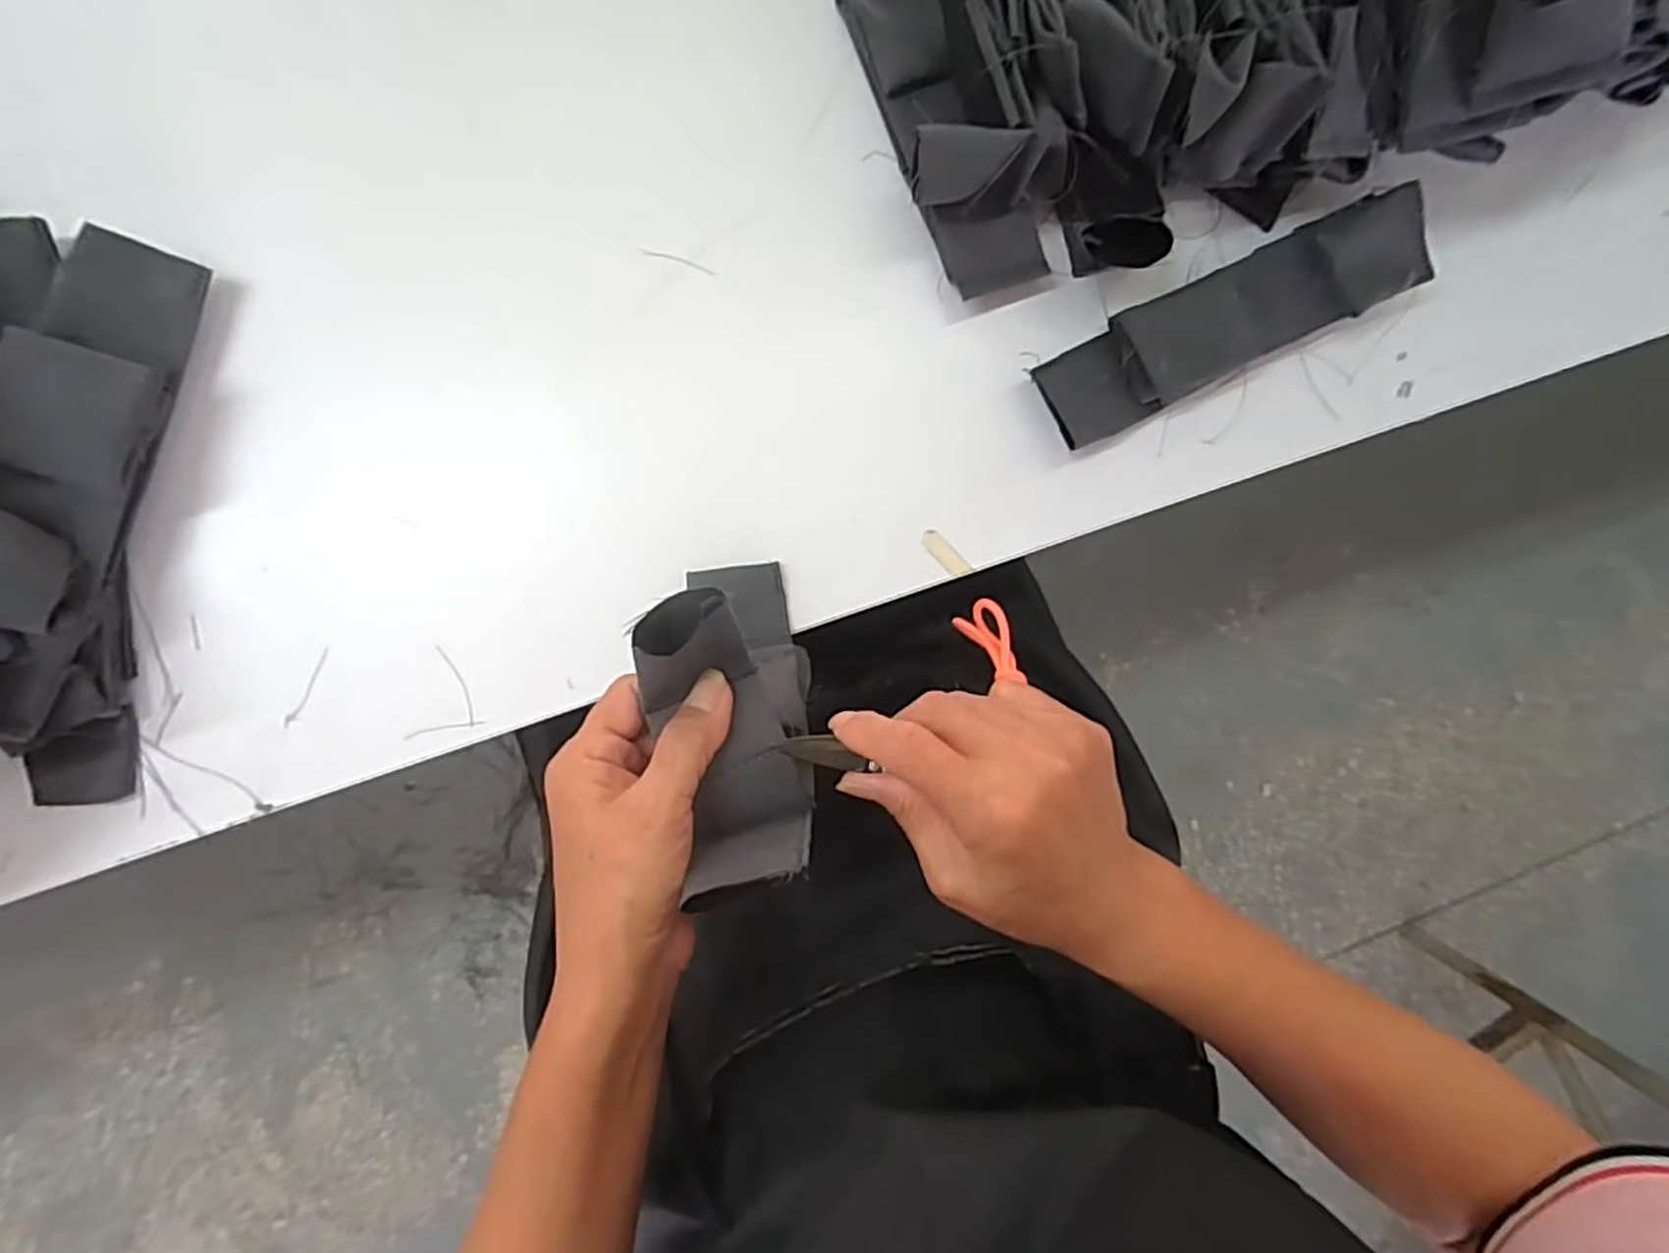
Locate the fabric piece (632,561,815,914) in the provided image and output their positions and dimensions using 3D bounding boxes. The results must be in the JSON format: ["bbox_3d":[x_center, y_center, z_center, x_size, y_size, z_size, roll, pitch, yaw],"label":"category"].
[{"bbox_3d":[-0.036,0.028,0.298,0.060,0.113,0.103,-16,93,-6],"label":"fabric piece"}]

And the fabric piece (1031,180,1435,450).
[{"bbox_3d":[0.187,-0.145,0.365,0.197,0.025,0.045,-26,94,-5],"label":"fabric piece"}]

